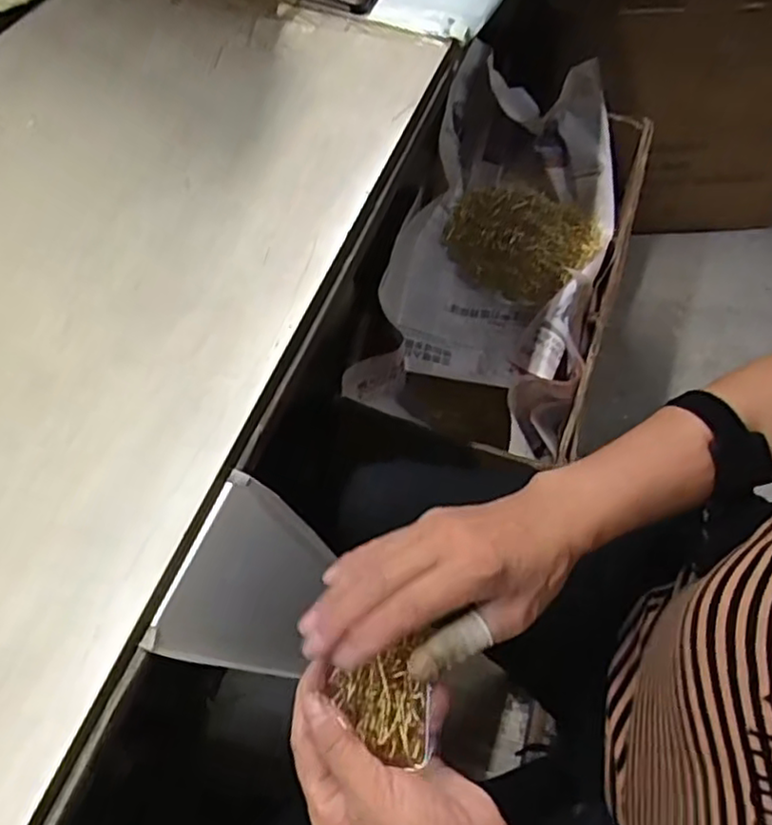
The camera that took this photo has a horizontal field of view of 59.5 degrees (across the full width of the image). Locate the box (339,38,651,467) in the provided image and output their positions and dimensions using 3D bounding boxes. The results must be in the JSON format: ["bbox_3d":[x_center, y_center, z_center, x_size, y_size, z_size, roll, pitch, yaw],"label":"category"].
[{"bbox_3d":[0.173,-0.211,0.964,0.282,0.185,0.573,15,65,9],"label":"box"}]

